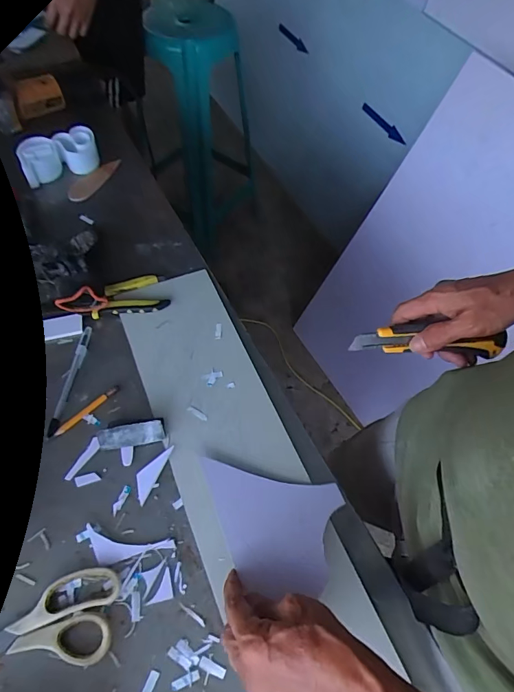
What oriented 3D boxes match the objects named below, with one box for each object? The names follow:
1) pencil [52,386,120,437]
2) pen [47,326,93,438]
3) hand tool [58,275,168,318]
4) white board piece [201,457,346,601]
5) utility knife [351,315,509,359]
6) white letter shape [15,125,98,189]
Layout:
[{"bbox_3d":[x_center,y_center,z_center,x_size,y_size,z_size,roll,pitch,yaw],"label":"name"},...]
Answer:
[{"bbox_3d":[-0.204,0.077,0.502,0.087,0.004,0.009,-39,68,-22],"label":"pencil"},{"bbox_3d":[-0.232,0.040,0.521,0.011,0.006,0.148,6,60,1],"label":"pen"},{"bbox_3d":[-0.193,-0.077,0.566,0.140,0.045,0.064,-7,58,-12],"label":"hand tool"},{"bbox_3d":[0.009,0.191,0.440,0.146,0.008,0.114,10,56,3],"label":"white board piece"},{"bbox_3d":[0.183,-0.008,0.450,0.160,0.032,0.020,3,24,-1],"label":"utility knife"},{"bbox_3d":[-0.327,-0.314,0.699,0.127,0.053,0.070,-25,64,-16],"label":"white letter shape"}]

